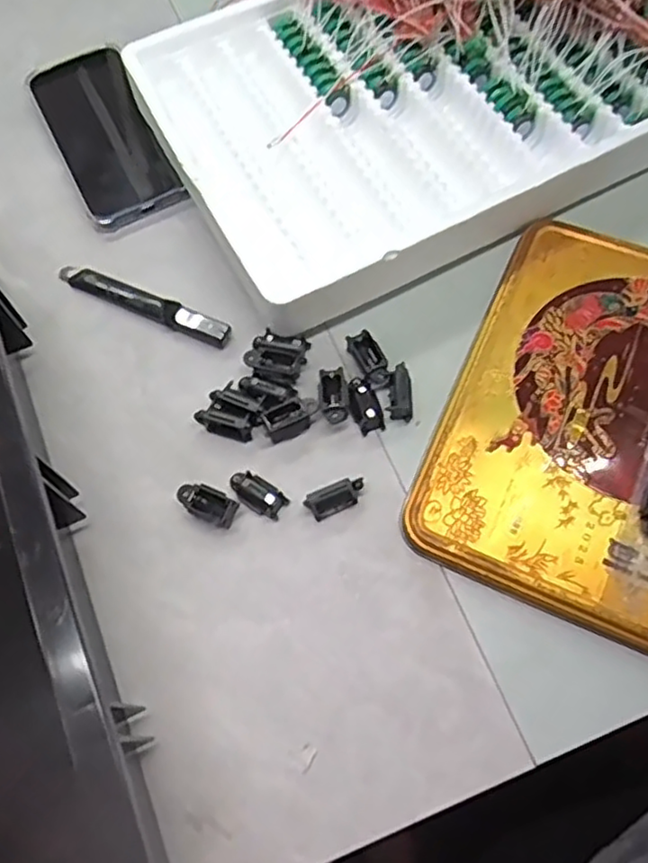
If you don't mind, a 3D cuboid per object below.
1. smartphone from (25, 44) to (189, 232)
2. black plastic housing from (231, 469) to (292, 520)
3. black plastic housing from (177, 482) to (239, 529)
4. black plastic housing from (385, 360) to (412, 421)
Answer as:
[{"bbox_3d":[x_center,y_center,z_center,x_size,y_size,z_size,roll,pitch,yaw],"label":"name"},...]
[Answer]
[{"bbox_3d":[-0.166,-0.223,0.505,0.073,0.018,0.163,-24,68,-8],"label":"smartphone"},{"bbox_3d":[-0.039,0.034,0.387,0.035,0.015,0.018,31,71,14],"label":"black plastic housing"},{"bbox_3d":[-0.067,0.042,0.387,0.035,0.015,0.017,23,70,11],"label":"black plastic housing"},{"bbox_3d":[0.046,-0.025,0.406,0.015,0.009,0.035,3,67,3],"label":"black plastic housing"}]

